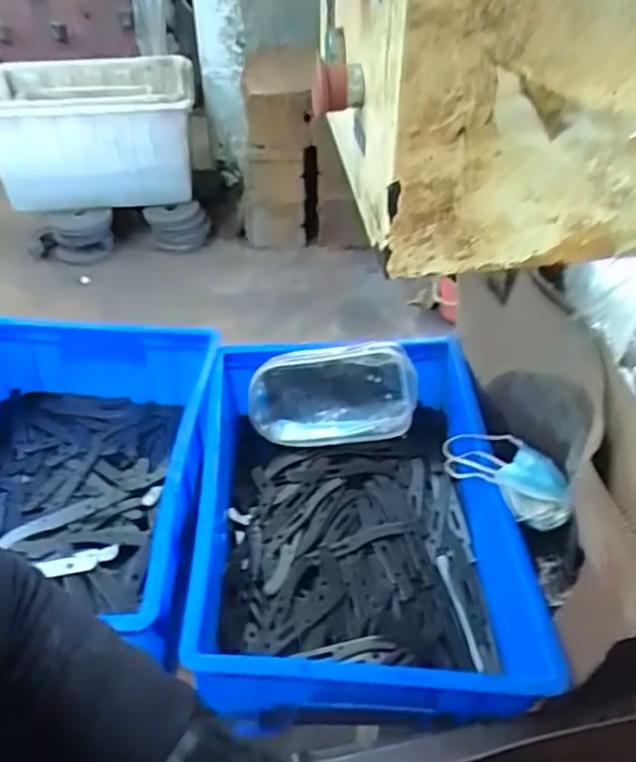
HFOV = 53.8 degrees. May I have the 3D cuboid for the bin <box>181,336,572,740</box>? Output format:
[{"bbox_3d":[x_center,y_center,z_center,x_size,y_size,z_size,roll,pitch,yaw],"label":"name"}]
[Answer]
[{"bbox_3d":[0.031,0.130,0.660,0.315,0.128,0.408,5,43,-2],"label":"bin"}]

